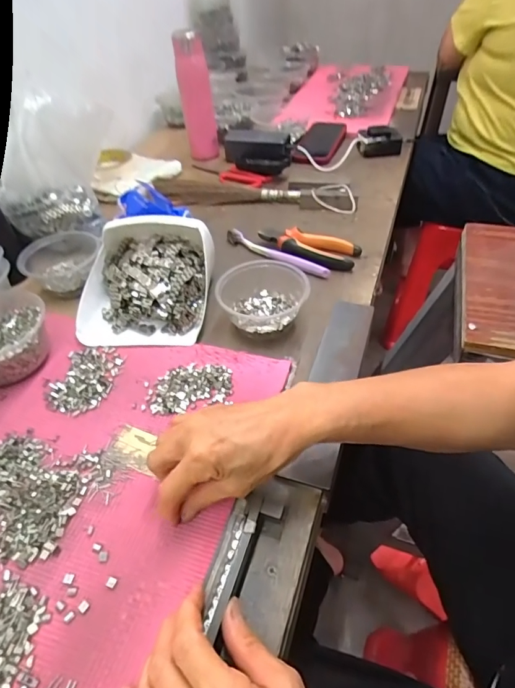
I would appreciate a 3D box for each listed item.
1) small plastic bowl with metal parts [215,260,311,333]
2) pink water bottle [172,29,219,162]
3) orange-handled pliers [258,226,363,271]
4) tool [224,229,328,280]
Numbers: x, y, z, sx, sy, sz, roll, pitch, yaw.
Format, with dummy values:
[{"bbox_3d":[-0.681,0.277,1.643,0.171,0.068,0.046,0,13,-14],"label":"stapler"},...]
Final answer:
[{"bbox_3d":[0.005,-0.055,0.505,0.111,0.048,0.091,1,46,4],"label":"small plastic bowl with metal parts"},{"bbox_3d":[-0.122,-0.491,0.833,0.064,0.202,0.069,-11,45,-6],"label":"pink water bottle"},{"bbox_3d":[0.071,-0.139,0.608,0.149,0.022,0.061,15,48,15],"label":"orange-handled pliers"},{"bbox_3d":[0.024,-0.135,0.609,0.181,0.016,0.022,32,54,28],"label":"tool"}]

